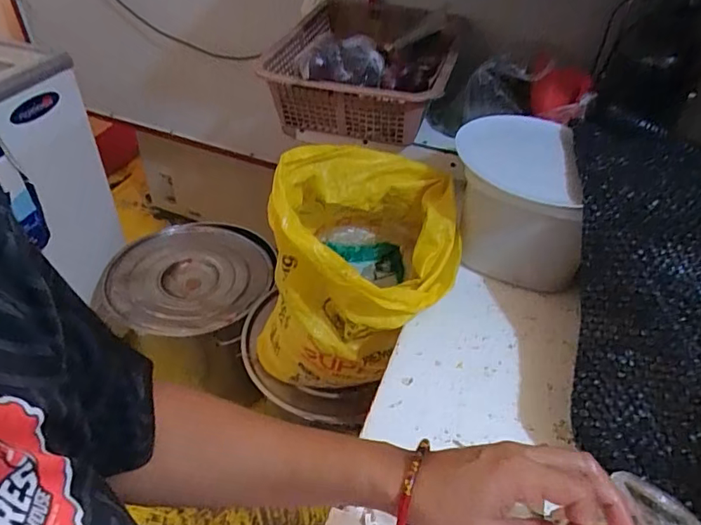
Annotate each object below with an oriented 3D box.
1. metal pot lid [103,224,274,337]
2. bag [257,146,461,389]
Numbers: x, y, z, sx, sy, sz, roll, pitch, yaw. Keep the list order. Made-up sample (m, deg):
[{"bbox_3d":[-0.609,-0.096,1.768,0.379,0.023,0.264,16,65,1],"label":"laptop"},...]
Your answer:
[{"bbox_3d":[-0.412,0.036,1.326,0.400,0.045,0.402,2,42,-2],"label":"metal pot lid"},{"bbox_3d":[-0.008,0.055,0.889,0.320,0.500,0.318,-3,42,-7],"label":"bag"}]

